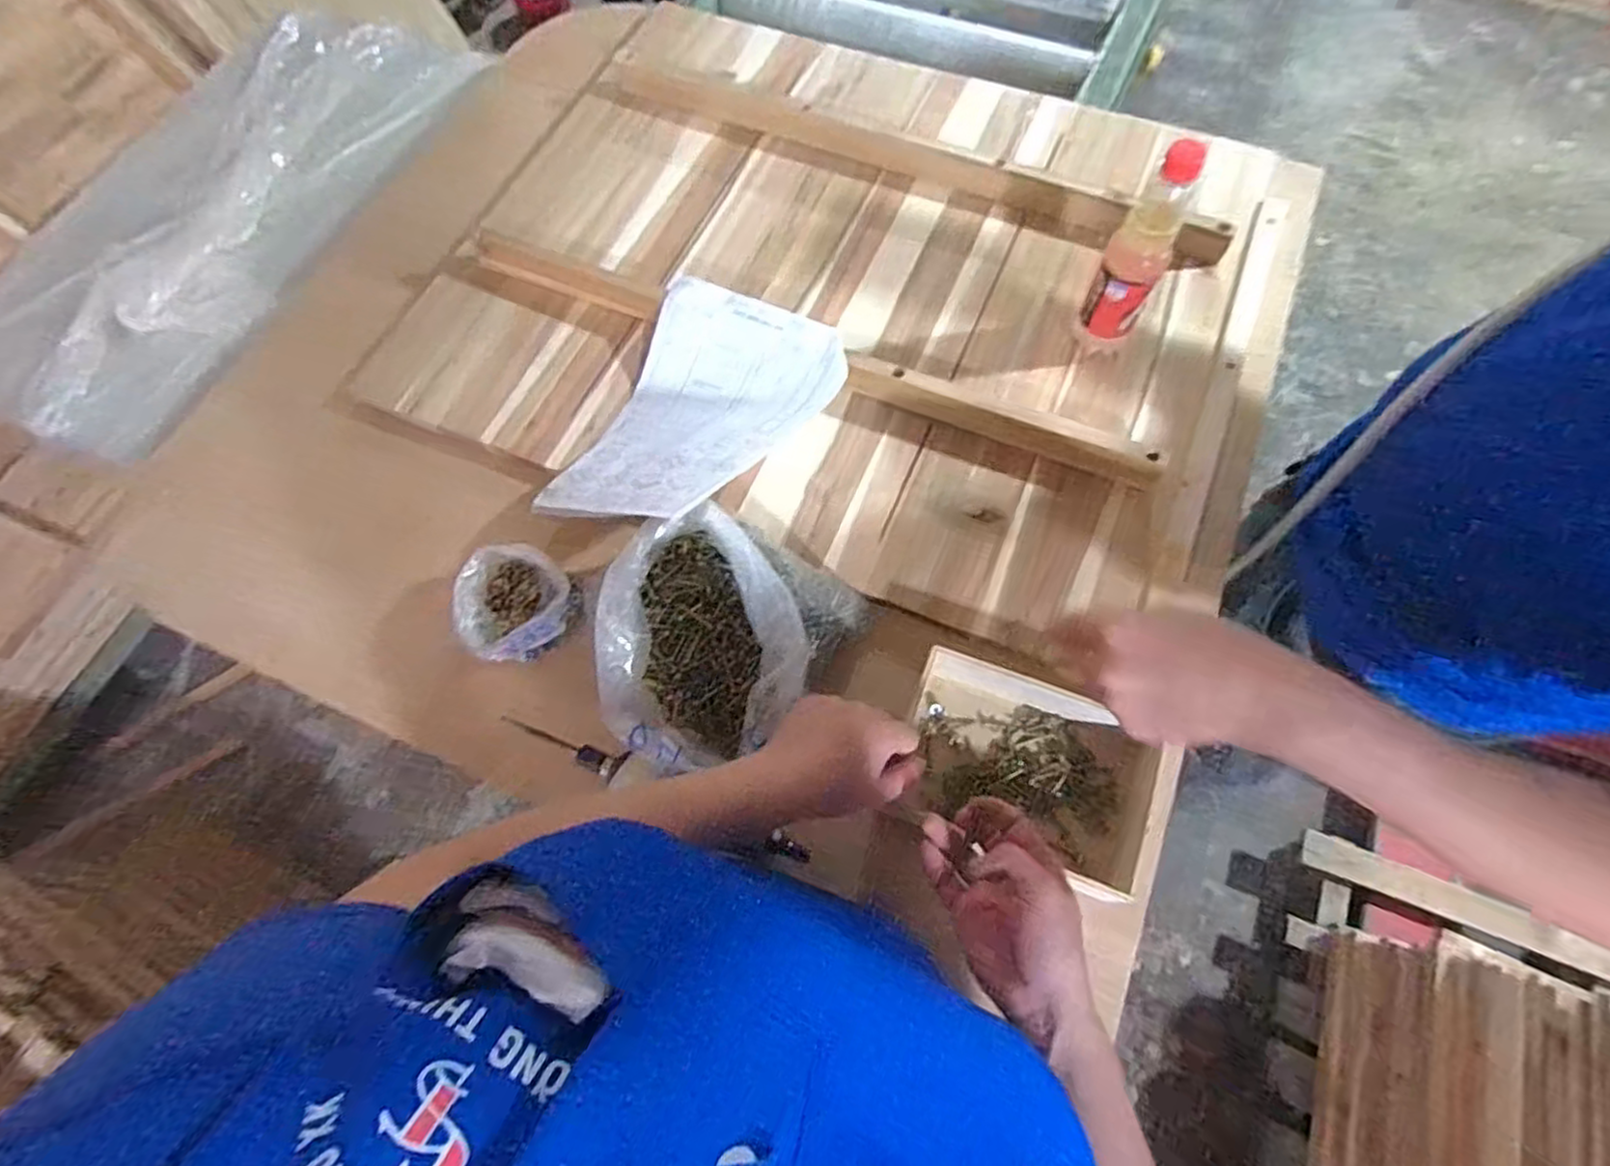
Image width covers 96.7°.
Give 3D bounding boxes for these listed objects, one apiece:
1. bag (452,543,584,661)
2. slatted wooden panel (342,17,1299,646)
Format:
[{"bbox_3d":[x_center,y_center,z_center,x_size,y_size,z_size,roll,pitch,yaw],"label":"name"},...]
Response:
[{"bbox_3d":[-0.260,0.014,0.647,0.097,0.044,0.102,-18,69,-5],"label":"bag"},{"bbox_3d":[0.038,-0.350,0.795,0.940,0.040,0.710,22,70,10],"label":"slatted wooden panel"}]

